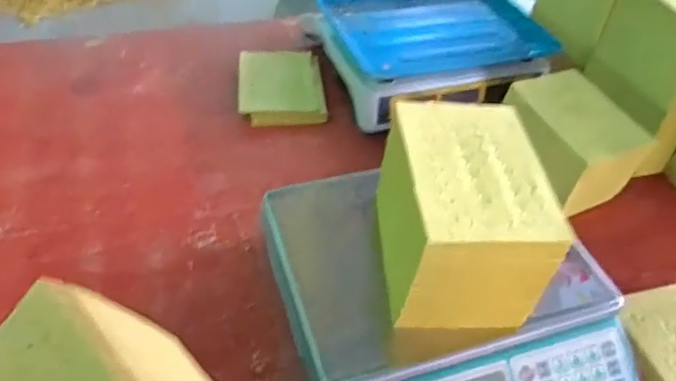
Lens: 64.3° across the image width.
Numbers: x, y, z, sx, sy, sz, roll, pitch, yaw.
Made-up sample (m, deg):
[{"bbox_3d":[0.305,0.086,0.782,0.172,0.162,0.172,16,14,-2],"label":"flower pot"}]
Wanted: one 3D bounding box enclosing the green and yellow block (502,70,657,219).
[{"bbox_3d":[0.308,-0.068,0.719,0.118,0.102,0.170,-16,51,-21],"label":"green and yellow block"}]

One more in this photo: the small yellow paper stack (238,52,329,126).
[{"bbox_3d":[-0.089,-0.163,0.845,0.128,0.028,0.155,-1,47,-8],"label":"small yellow paper stack"}]

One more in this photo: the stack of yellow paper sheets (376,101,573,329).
[{"bbox_3d":[0.111,0.017,0.480,0.117,0.102,0.173,0,47,-7],"label":"stack of yellow paper sheets"}]

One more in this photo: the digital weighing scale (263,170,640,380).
[{"bbox_3d":[0.102,0.125,0.537,0.301,0.110,0.305,-10,49,-16],"label":"digital weighing scale"}]

